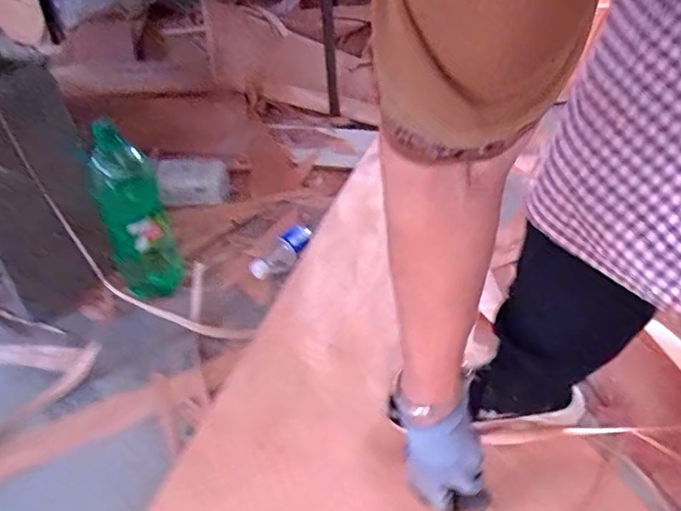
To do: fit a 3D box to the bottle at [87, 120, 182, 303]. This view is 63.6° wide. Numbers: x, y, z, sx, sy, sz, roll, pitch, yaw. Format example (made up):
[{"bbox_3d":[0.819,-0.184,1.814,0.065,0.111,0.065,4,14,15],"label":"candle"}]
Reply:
[{"bbox_3d":[-0.338,-0.069,0.893,0.100,0.298,0.099,-18,42,-17],"label":"bottle"}]

